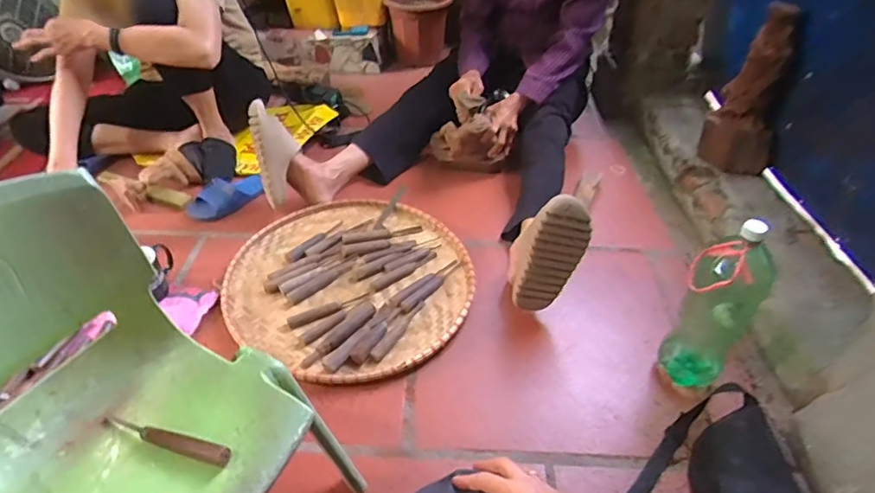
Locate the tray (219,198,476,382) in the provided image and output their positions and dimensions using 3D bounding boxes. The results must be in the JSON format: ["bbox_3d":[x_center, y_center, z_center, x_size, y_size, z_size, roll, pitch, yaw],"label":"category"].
[{"bbox_3d":[-0.178,0.065,1.100,0.496,0.030,0.467,1,44,-1],"label":"tray"}]

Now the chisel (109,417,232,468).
[{"bbox_3d":[-0.298,0.211,0.576,0.172,0.020,0.023,6,42,24],"label":"chisel"}]

